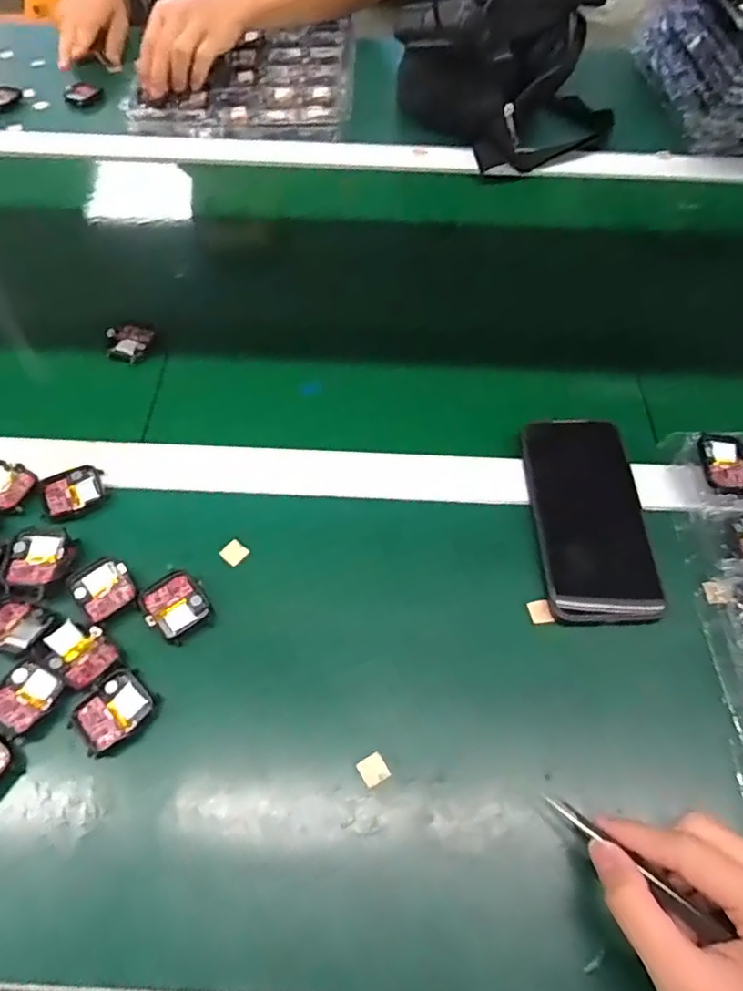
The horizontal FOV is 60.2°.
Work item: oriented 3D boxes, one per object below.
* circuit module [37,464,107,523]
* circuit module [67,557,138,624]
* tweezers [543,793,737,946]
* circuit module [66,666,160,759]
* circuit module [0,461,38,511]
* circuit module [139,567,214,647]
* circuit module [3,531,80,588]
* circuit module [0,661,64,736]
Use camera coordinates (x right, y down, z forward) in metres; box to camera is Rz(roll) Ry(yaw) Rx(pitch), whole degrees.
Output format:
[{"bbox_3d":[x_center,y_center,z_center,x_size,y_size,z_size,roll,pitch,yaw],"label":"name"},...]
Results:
[{"bbox_3d":[-0.219,-0.003,0.471,0.044,0.007,0.046,-27,61,-17],"label":"circuit module"},{"bbox_3d":[-0.180,0.061,0.428,0.035,0.004,0.041,-36,64,-21],"label":"circuit module"},{"bbox_3d":[0.133,0.189,0.331,0.095,0.009,0.009,33,62,31],"label":"tweezers"},{"bbox_3d":[-0.157,0.132,0.391,0.036,0.012,0.047,38,64,21],"label":"circuit module"},{"bbox_3d":[-0.273,-0.007,0.471,0.042,0.006,0.041,22,60,13],"label":"circuit module"},{"bbox_3d":[-0.128,0.073,0.425,0.039,0.005,0.044,-32,63,-19],"label":"circuit module"},{"bbox_3d":[-0.223,0.042,0.435,0.041,0.010,0.040,-3,57,-3],"label":"circuit module"},{"bbox_3d":[-0.212,0.121,0.389,0.034,0.005,0.041,28,61,16],"label":"circuit module"}]

